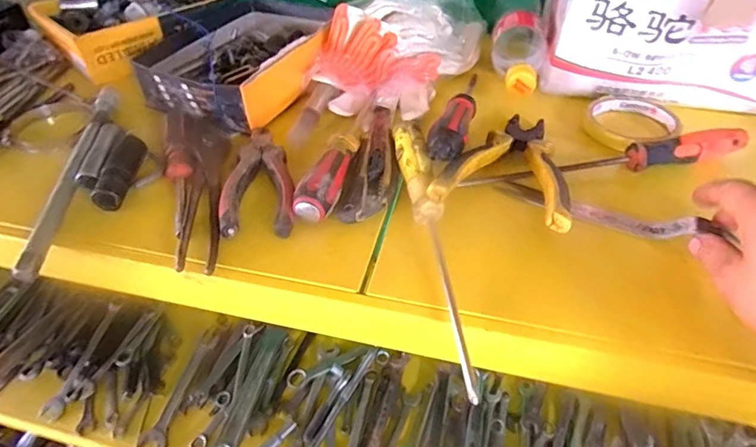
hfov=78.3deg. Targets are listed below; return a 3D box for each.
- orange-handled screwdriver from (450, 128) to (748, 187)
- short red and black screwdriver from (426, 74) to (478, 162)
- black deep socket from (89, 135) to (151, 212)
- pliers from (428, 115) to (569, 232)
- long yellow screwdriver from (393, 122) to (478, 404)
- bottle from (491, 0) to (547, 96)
[{"bbox_3d":[0.202,-0.057,0.415,0.255,0.028,0.023,-5,44,-5],"label":"orange-handled screwdriver"},{"bbox_3d":[0.072,-0.104,0.427,0.031,0.028,0.146,11,45,12],"label":"short red and black screwdriver"},{"bbox_3d":[-0.228,-0.044,0.411,0.023,0.027,0.081,-1,43,0],"label":"black deep socket"},{"bbox_3d":[0.120,-0.059,0.405,0.101,0.032,0.177,16,46,16],"label":"pliers"},{"bbox_3d":[0.042,0.004,0.345,0.025,0.029,0.246,-6,44,-6],"label":"long yellow screwdriver"},{"bbox_3d":[0.163,-0.200,0.534,0.062,0.047,0.169,6,58,7],"label":"bottle"}]

